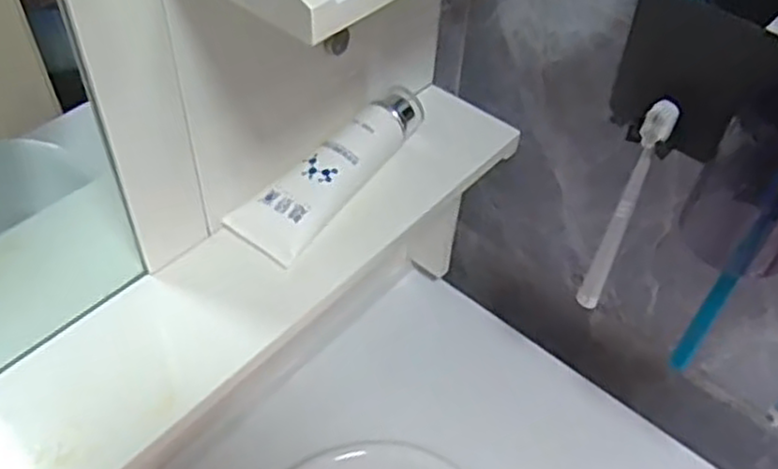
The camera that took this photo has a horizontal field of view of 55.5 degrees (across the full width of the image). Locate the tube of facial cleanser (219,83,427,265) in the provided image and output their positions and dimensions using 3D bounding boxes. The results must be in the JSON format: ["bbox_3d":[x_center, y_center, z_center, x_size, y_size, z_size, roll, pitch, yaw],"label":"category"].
[{"bbox_3d":[-0.038,-0.050,0.522,0.054,0.038,0.163,31,54,22],"label":"tube of facial cleanser"}]

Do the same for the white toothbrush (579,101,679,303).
[{"bbox_3d":[0.155,-0.010,0.499,0.015,0.192,0.014,27,52,19],"label":"white toothbrush"}]

